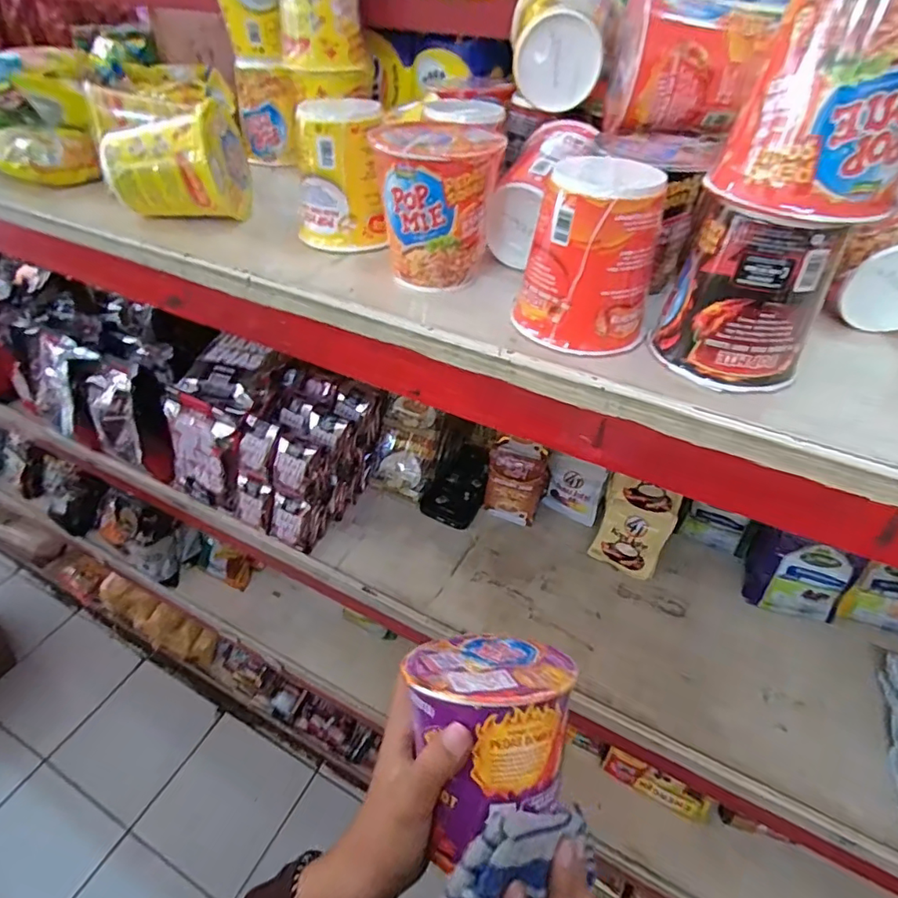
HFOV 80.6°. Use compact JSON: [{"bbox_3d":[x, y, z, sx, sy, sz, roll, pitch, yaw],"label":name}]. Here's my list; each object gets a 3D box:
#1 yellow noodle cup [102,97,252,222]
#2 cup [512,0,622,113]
[{"bbox_3d":[-0.267,-0.288,0.535,0.115,0.094,0.092,8,42,5],"label":"yellow noodle cup"},{"bbox_3d":[0.104,-0.381,0.490,0.088,0.096,0.110,5,42,2],"label":"cup"}]

